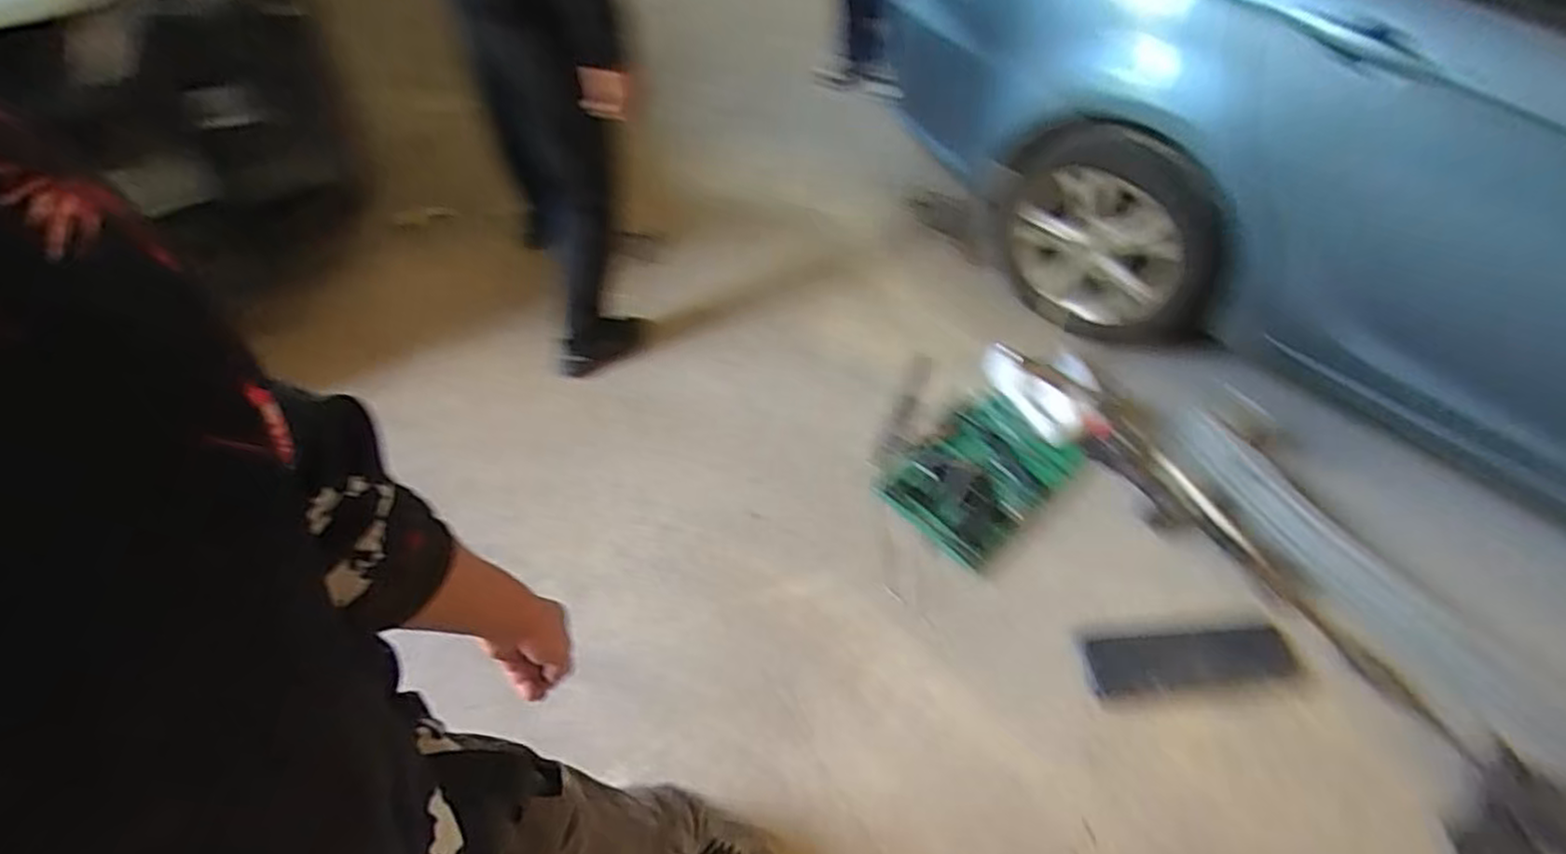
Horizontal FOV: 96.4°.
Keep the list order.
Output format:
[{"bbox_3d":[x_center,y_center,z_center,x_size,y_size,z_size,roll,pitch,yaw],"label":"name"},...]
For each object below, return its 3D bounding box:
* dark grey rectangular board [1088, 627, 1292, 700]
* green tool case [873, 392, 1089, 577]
[{"bbox_3d":[0.847,0.488,1.464,0.411,0.015,0.112,-7,52,1],"label":"dark grey rectangular board"},{"bbox_3d":[0.491,0.119,1.734,0.445,0.051,0.313,-37,61,-27],"label":"green tool case"}]

